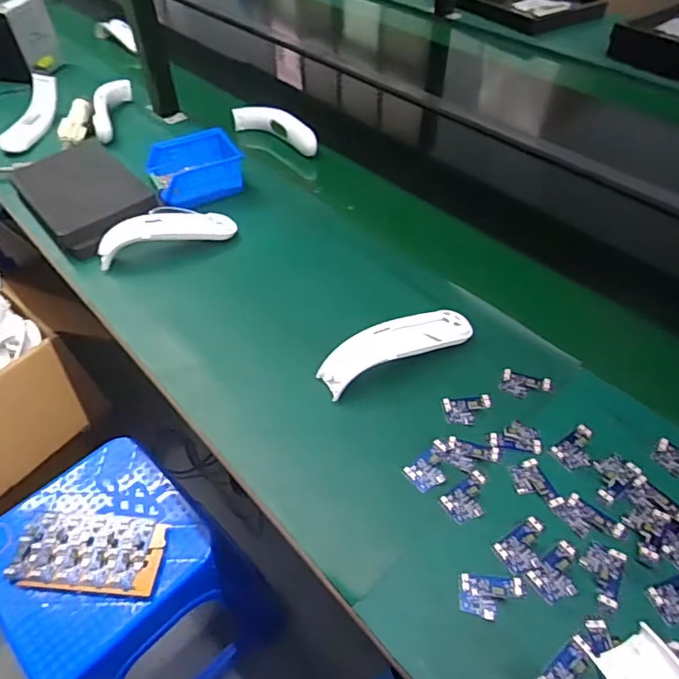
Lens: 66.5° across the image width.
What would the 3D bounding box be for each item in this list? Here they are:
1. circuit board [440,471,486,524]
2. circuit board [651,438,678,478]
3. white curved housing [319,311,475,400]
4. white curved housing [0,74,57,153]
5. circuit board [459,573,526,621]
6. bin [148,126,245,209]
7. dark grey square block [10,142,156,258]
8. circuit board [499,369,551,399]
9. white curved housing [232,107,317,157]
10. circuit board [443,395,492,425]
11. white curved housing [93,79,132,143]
[{"bbox_3d":[0.129,0.157,0.513,0.053,0.004,0.036,-29,55,-22],"label":"circuit board"},{"bbox_3d":[0.352,0.126,0.530,0.054,0.011,0.032,34,58,27],"label":"circuit board"},{"bbox_3d":[0.067,0.005,0.619,0.189,0.036,0.059,-22,52,-17],"label":"white curved housing"},{"bbox_3d":[-0.593,-0.433,1.010,0.063,0.045,0.205,2,61,3],"label":"white curved housing"},{"bbox_3d":[0.134,0.225,0.453,0.055,0.004,0.035,4,49,4],"label":"circuit board"},{"bbox_3d":[-0.237,-0.281,0.856,0.142,0.061,0.116,-20,51,-15],"label":"bin"},{"bbox_3d":[-0.409,-0.234,0.829,0.158,0.034,0.259,-36,57,-26],"label":"dark grey square block"},{"bbox_3d":[0.216,0.053,0.603,0.053,0.010,0.031,21,53,18],"label":"circuit board"},{"bbox_3d":[-0.121,-0.407,0.995,0.196,0.045,0.045,30,56,24],"label":"white curved housing"},{"bbox_3d":[0.147,0.079,0.584,0.054,0.004,0.034,-3,49,-2],"label":"circuit board"},{"bbox_3d":[-0.455,-0.461,1.026,0.042,0.047,0.195,-1,49,0],"label":"white curved housing"}]

